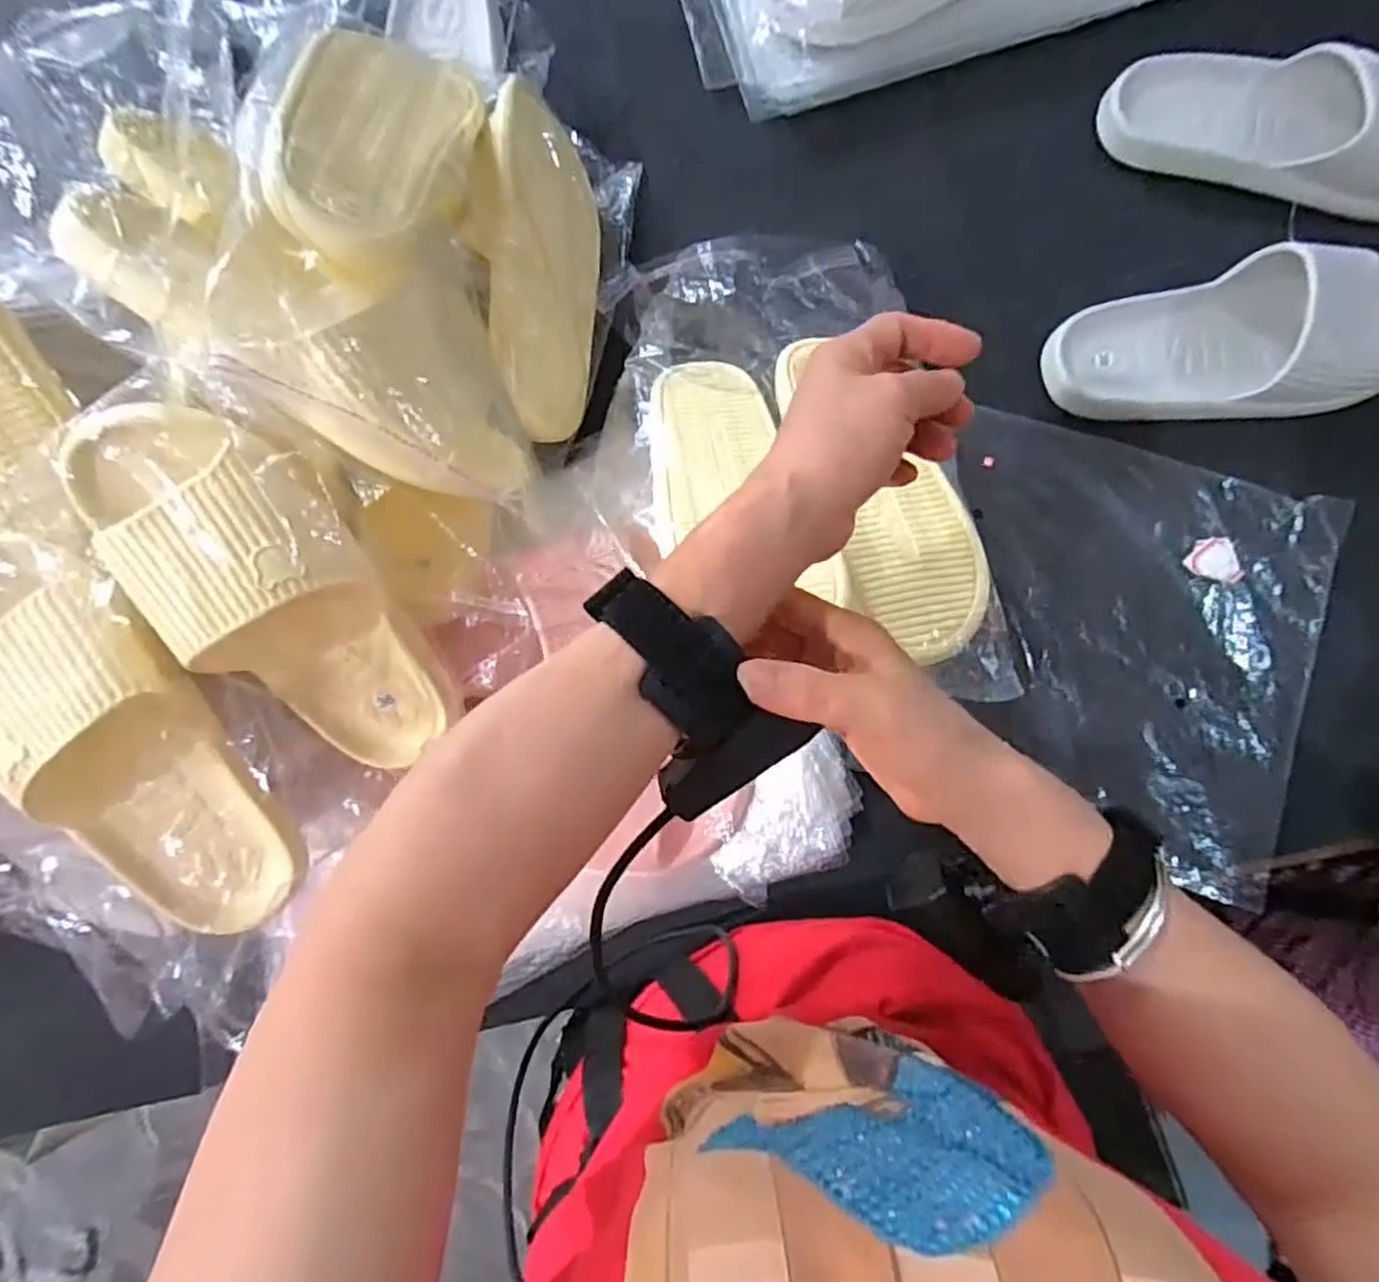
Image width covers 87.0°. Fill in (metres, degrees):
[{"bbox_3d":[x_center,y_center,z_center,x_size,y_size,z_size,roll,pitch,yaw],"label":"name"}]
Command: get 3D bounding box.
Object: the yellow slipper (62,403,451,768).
[{"bbox_3d":[-0.214,-0.019,0.401,0.106,0.236,0.068,-27,38,0],"label":"yellow slipper"}]

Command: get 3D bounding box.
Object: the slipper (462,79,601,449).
[{"bbox_3d":[-0.121,-0.264,0.533,0.064,0.104,0.237,2,90,37],"label":"slipper"}]

